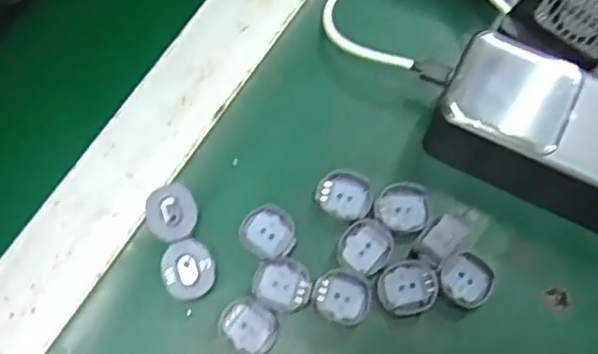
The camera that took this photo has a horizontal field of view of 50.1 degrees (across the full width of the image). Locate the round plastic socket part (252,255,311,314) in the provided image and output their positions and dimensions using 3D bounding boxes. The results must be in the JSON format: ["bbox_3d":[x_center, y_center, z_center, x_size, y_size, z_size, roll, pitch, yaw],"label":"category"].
[{"bbox_3d":[-0.008,0.053,0.318,0.027,0.006,0.027,0,72,1],"label":"round plastic socket part"}]

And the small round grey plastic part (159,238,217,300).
[{"bbox_3d":[-0.055,0.047,0.321,0.025,0.016,0.028,-20,73,-6],"label":"small round grey plastic part"}]

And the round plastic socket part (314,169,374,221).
[{"bbox_3d":[0.024,0.010,0.337,0.029,0.010,0.026,40,77,12],"label":"round plastic socket part"}]

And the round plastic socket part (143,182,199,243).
[{"bbox_3d":[-0.064,0.020,0.329,0.026,0.016,0.028,0,72,1],"label":"round plastic socket part"}]

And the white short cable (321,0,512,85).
[{"bbox_3d":[0.060,-0.090,0.355,0.091,0.026,0.070,32,75,10],"label":"white short cable"}]

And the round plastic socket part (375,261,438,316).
[{"bbox_3d":[0.053,0.055,0.314,0.028,0.007,0.024,-20,73,-6],"label":"round plastic socket part"}]

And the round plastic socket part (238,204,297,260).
[{"bbox_3d":[-0.016,0.030,0.330,0.027,0.010,0.028,0,72,1],"label":"round plastic socket part"}]

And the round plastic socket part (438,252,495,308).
[{"bbox_3d":[0.083,0.052,0.319,0.026,0.015,0.024,0,72,1],"label":"round plastic socket part"}]

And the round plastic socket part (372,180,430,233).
[{"bbox_3d":[0.053,0.015,0.328,0.028,0.007,0.025,10,72,4],"label":"round plastic socket part"}]

